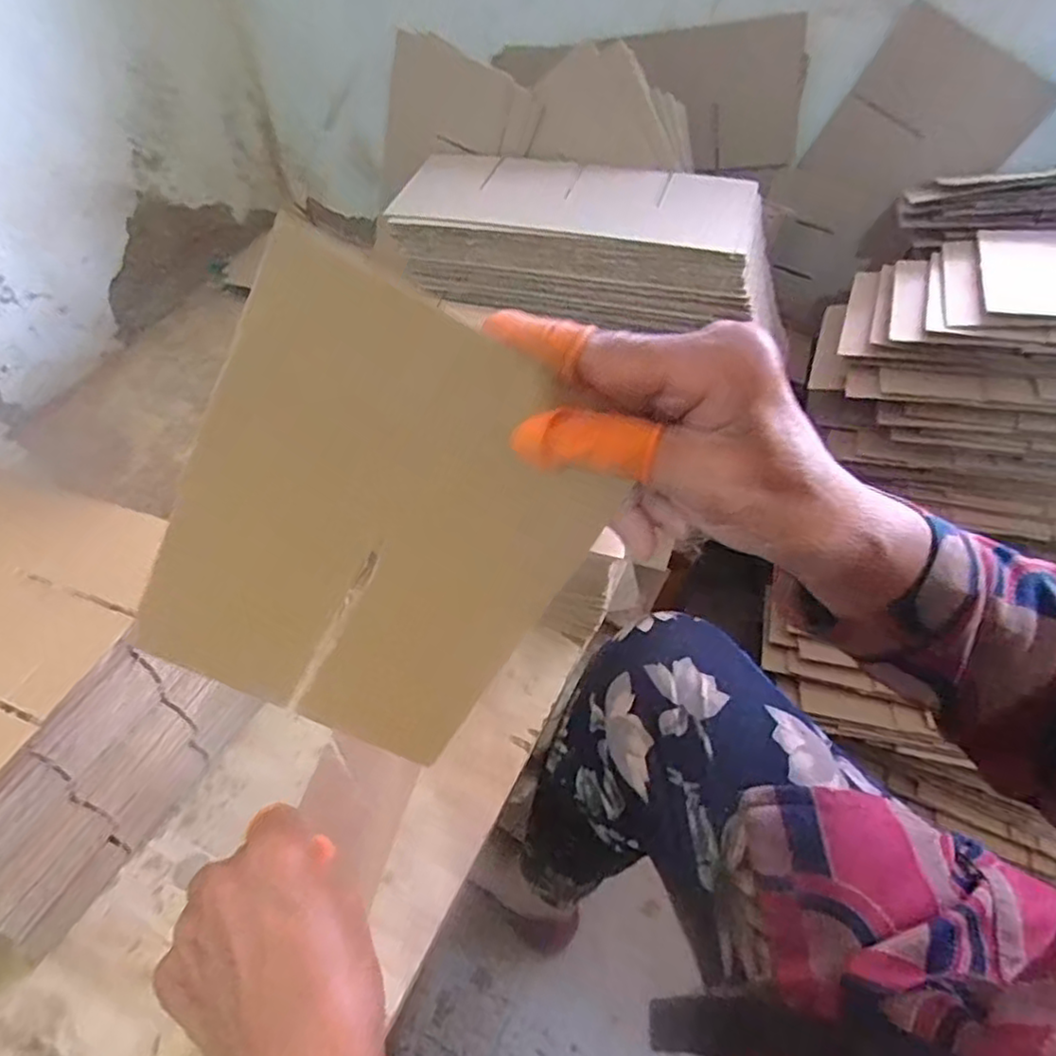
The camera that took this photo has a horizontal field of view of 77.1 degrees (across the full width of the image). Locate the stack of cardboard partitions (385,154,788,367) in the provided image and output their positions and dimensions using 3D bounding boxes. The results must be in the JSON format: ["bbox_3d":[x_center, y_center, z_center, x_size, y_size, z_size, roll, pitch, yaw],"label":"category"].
[{"bbox_3d":[0.056,-0.293,0.682,0.392,0.096,0.162,13,51,7],"label":"stack of cardboard partitions"}]

